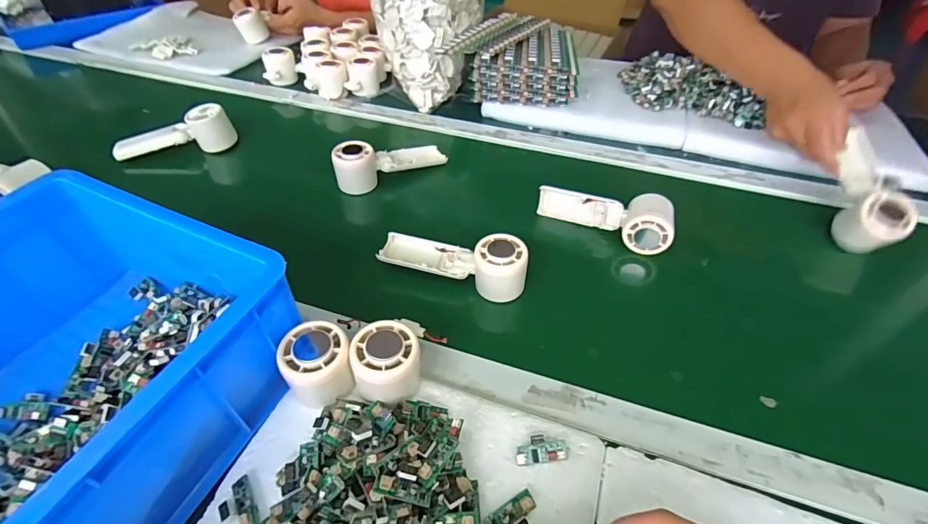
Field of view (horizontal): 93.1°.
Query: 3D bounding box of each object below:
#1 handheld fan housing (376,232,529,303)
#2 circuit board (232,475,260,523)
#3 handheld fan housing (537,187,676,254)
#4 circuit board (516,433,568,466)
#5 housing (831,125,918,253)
[{"bbox_3d":[-0.012,-0.006,0.489,0.163,0.048,0.054,12,49,10],"label":"handheld fan housing"},{"bbox_3d":[-0.159,0.175,0.320,0.013,0.005,0.039,-24,53,-21],"label":"circuit board"},{"bbox_3d":[0.173,-0.056,0.551,0.161,0.055,0.054,14,49,12],"label":"handheld fan housing"},{"bbox_3d":[0.062,0.148,0.349,0.040,0.011,0.021,-3,48,-3],"label":"circuit board"},{"bbox_3d":[0.500,-0.093,0.547,0.049,0.065,0.169,12,68,10],"label":"housing"}]

